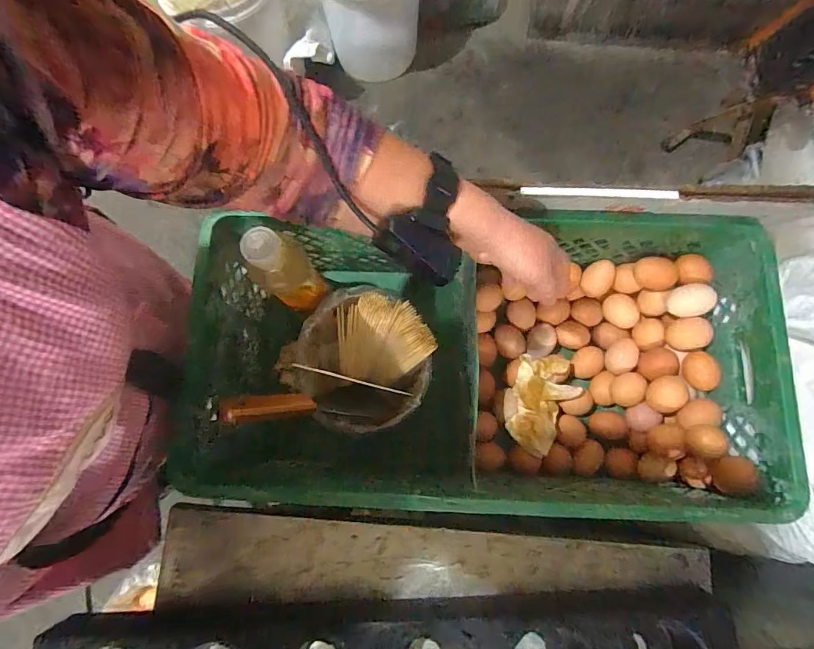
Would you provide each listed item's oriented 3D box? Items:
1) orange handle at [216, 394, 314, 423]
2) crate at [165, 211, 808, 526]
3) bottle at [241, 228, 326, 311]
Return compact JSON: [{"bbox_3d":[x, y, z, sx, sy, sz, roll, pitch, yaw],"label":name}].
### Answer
[{"bbox_3d":[-0.150,0.091,0.462,0.099,0.014,0.028,3,75,-30],"label":"orange handle"},{"bbox_3d":[0.081,0.051,0.551,0.653,0.202,0.327,1,78,2],"label":"crate"},{"bbox_3d":[-0.146,-0.053,0.504,0.066,0.162,0.046,-2,78,1],"label":"bottle"}]

